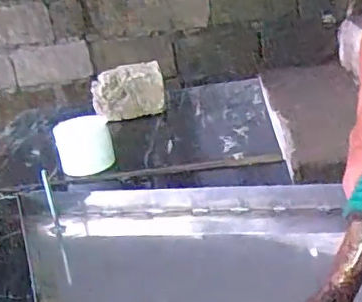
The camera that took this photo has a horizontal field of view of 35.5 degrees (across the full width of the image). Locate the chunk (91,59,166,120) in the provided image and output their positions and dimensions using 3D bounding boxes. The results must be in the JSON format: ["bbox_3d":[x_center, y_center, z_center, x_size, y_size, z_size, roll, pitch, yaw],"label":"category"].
[{"bbox_3d":[-0.081,-0.093,0.848,0.103,0.067,0.072,-10,24,-8],"label":"chunk"}]

